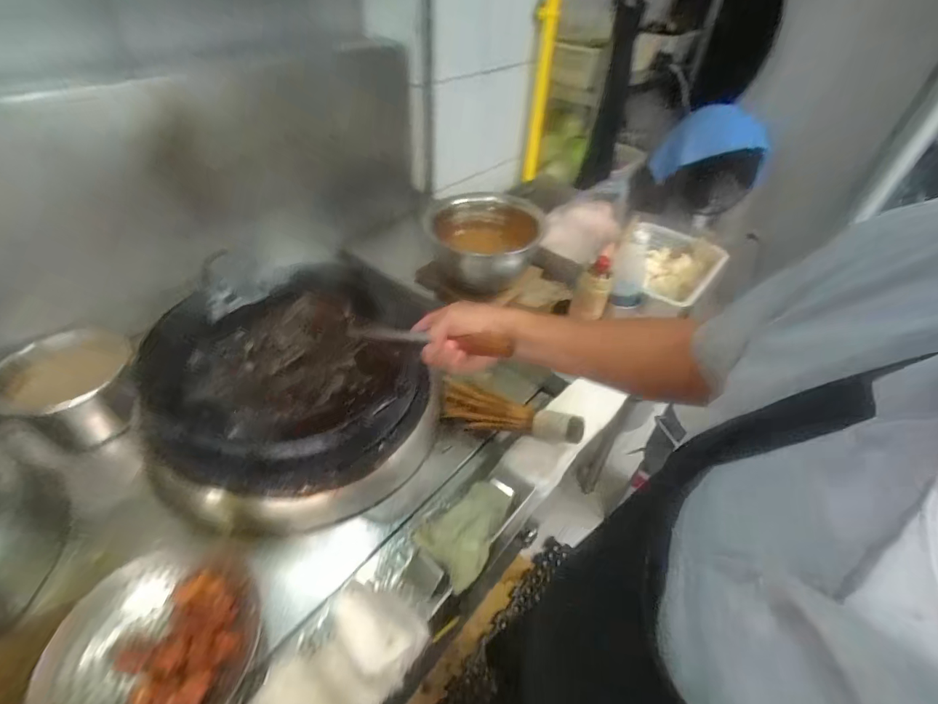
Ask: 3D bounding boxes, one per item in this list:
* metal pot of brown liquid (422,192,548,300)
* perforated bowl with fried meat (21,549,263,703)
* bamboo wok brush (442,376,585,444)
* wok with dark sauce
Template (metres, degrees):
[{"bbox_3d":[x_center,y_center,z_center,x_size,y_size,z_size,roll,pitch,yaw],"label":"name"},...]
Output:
[{"bbox_3d":[0.037,-0.262,1.059,0.272,0.151,0.299,2,43,-2],"label":"metal pot of brown liquid"},{"bbox_3d":[-0.374,0.363,0.522,0.209,0.070,0.214,13,52,2],"label":"perforated bowl with fried meat"},{"bbox_3d":[0.074,0.111,0.789,0.270,0.068,0.083,12,42,29],"label":"bamboo wok brush"},{"bbox_3d":[-0.296,0.025,0.751,0.381,0.139,0.399,2,43,-2],"label":"wok with dark sauce"}]

